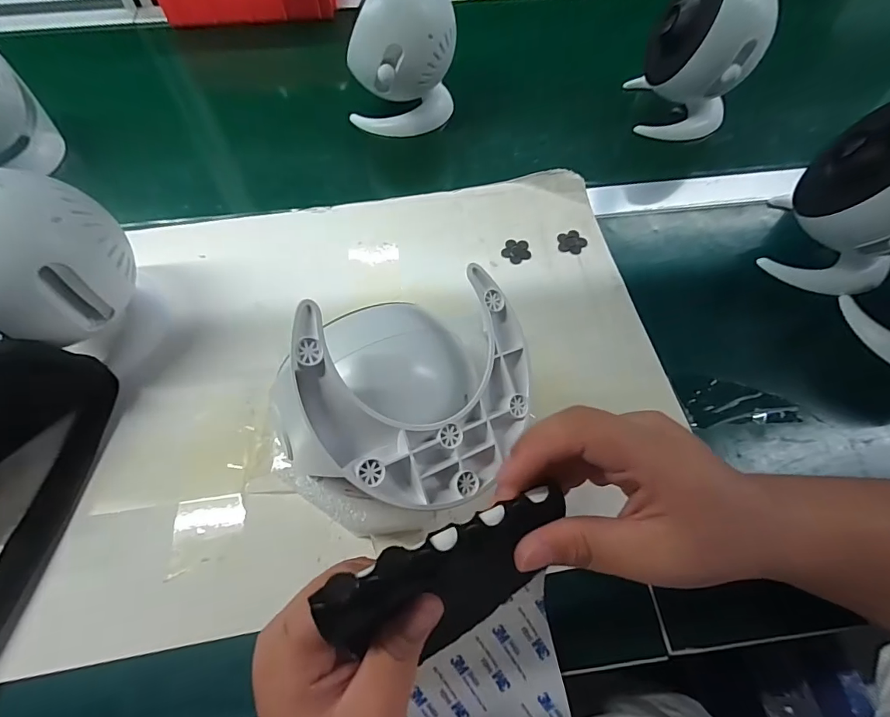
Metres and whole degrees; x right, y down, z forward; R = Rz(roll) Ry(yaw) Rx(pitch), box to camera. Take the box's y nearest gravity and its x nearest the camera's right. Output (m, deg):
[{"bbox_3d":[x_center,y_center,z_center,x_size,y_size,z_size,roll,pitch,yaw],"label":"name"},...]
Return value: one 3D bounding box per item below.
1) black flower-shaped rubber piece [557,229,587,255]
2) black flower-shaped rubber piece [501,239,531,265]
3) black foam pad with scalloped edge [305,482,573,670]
[{"bbox_3d":[0.116,-0.108,0.410,0.025,0.004,0.026,0,61,0],"label":"black flower-shaped rubber piece"},{"bbox_3d":[0.065,-0.099,0.407,0.026,0.004,0.025,0,61,0],"label":"black flower-shaped rubber piece"},{"bbox_3d":[0.005,0.097,0.185,0.096,0.075,0.013,-21,40,-15],"label":"black foam pad with scalloped edge"}]

